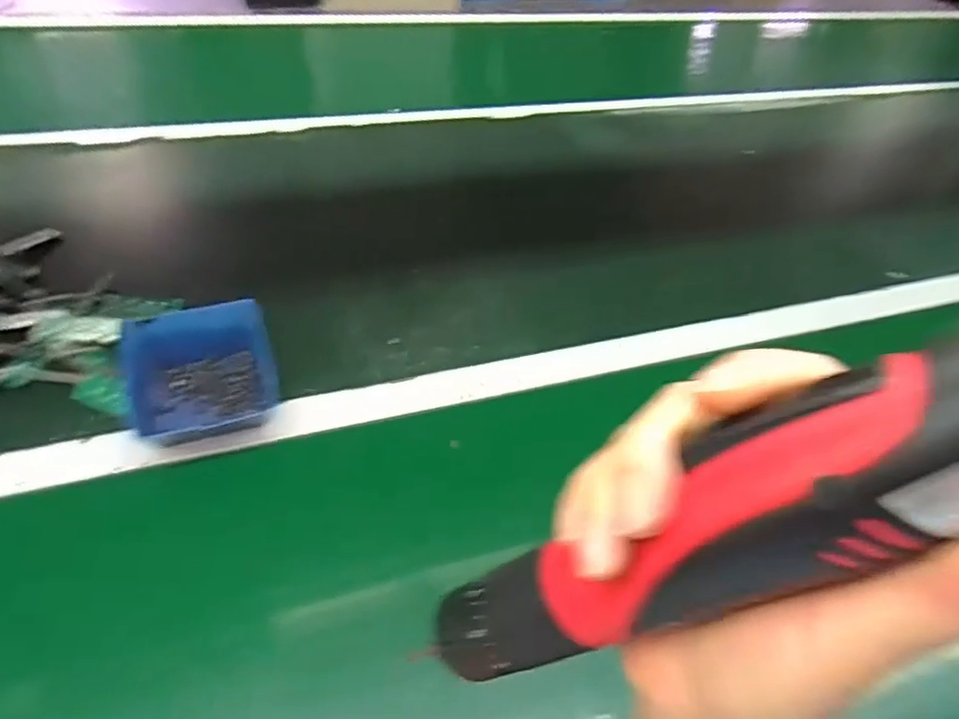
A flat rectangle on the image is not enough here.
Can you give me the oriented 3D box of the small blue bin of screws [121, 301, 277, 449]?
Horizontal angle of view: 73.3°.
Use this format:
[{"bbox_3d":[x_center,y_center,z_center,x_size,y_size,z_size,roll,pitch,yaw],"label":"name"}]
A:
[{"bbox_3d":[-0.220,0.017,0.521,0.111,0.058,0.098,-14,48,-20],"label":"small blue bin of screws"}]

